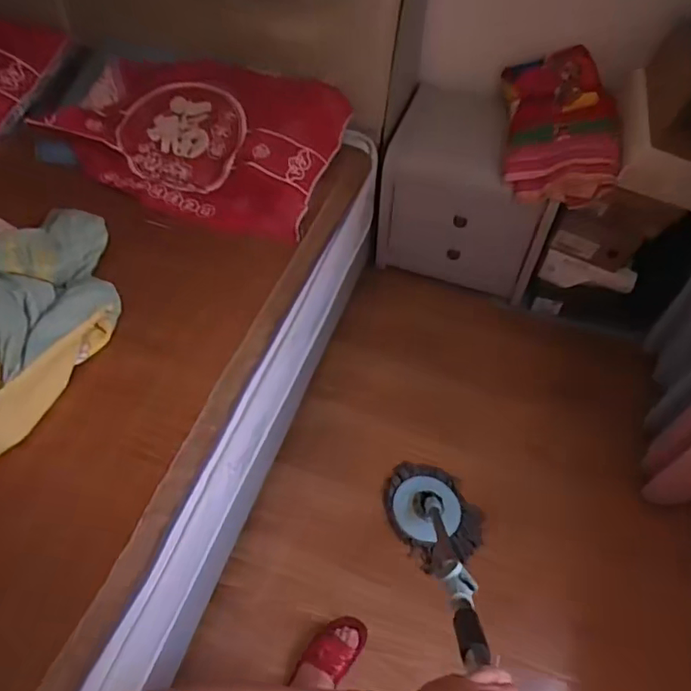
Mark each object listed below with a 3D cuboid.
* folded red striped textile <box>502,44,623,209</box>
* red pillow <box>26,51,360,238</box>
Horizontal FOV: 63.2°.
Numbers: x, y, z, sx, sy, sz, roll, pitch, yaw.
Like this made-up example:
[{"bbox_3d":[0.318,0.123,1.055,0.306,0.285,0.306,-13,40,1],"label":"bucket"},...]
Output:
[{"bbox_3d":[0.527,-0.534,1.387,0.255,0.163,0.421,5,54,2],"label":"folded red striped textile"},{"bbox_3d":[-0.353,-0.499,1.303,0.642,0.139,0.430,13,55,9],"label":"red pillow"}]

